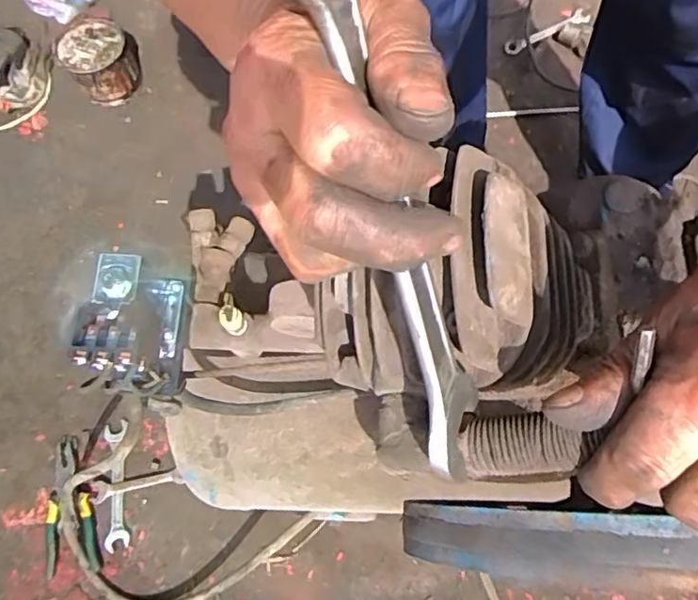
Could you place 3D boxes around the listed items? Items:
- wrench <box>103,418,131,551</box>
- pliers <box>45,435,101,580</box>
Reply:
[{"bbox_3d":[-0.375,0.295,0.969,0.039,0.016,0.198,-9,70,-1],"label":"wrench"},{"bbox_3d":[-0.449,0.325,0.962,0.085,0.026,0.207,-13,71,-3],"label":"pliers"}]

